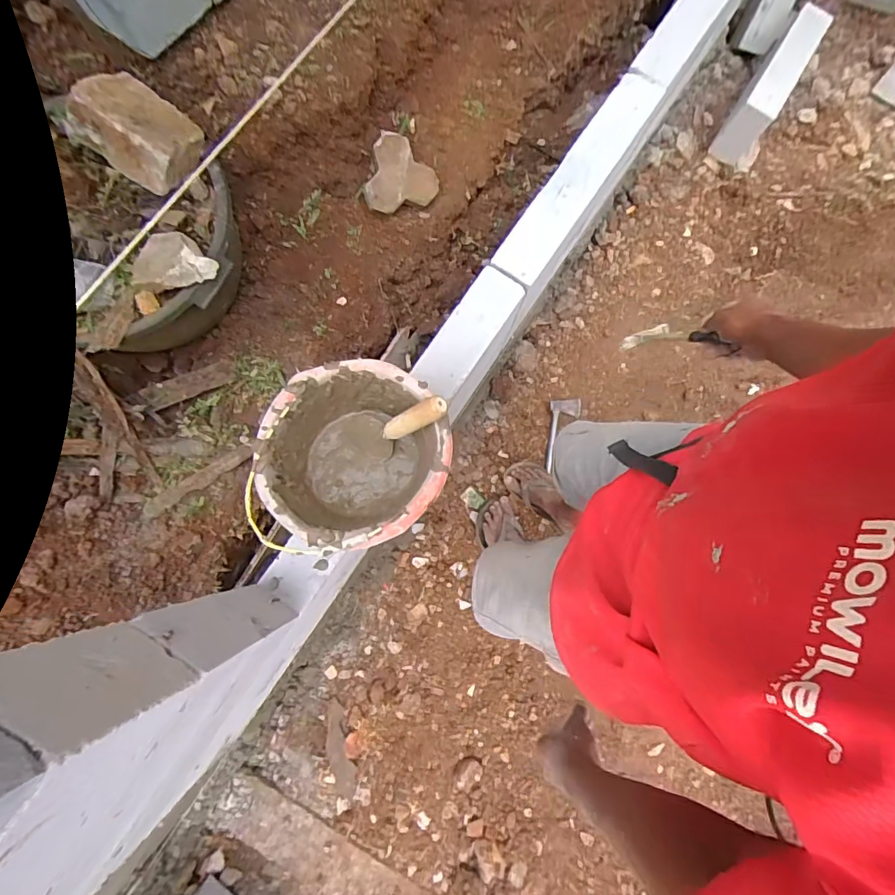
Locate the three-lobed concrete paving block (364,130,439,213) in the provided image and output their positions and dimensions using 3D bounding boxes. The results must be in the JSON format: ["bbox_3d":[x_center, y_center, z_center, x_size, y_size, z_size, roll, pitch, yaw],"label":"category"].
[{"bbox_3d":[-0.138,-0.717,1.266,0.190,0.170,0.082,-27,34,-18],"label":"three-lobed concrete paving block"}]

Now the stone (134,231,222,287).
[{"bbox_3d":[-0.518,-0.348,0.916,0.161,0.054,0.110,9,81,-1],"label":"stone"}]

